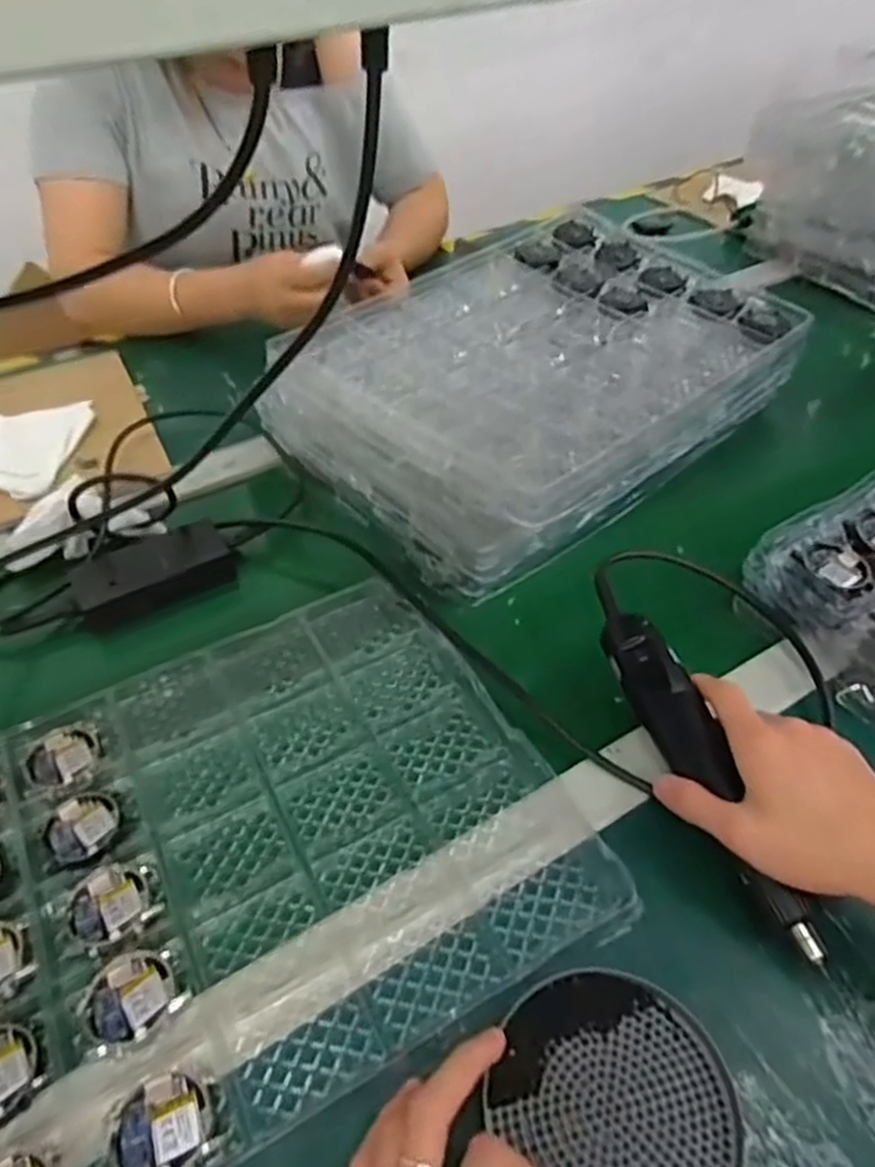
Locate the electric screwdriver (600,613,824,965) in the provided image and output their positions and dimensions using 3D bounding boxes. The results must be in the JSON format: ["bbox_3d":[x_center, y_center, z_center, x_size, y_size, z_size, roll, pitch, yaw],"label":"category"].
[{"bbox_3d":[0.159,0.106,0.442,0.034,0.030,0.214,-15,55,-12],"label":"electric screwdriver"}]

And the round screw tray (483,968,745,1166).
[{"bbox_3d":[0.084,0.241,0.348,0.103,0.008,0.112,-1,46,1],"label":"round screw tray"}]

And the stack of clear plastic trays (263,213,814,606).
[{"bbox_3d":[0.100,-0.204,0.709,0.456,0.092,0.308,-36,55,-28],"label":"stack of clear plastic trays"}]

